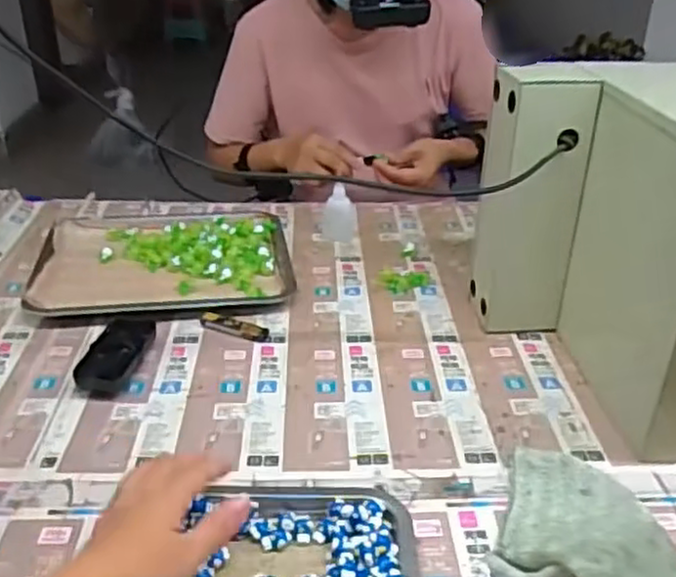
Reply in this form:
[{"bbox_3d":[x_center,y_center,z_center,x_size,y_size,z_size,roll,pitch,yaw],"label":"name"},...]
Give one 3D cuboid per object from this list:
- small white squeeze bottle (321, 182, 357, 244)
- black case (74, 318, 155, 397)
[{"bbox_3d":[0.002,-0.110,1.015,0.049,0.077,0.042,2,30,4],"label":"small white squeeze bottle"},{"bbox_3d":[-0.228,0.065,0.735,0.058,0.028,0.124,3,30,5],"label":"black case"}]

